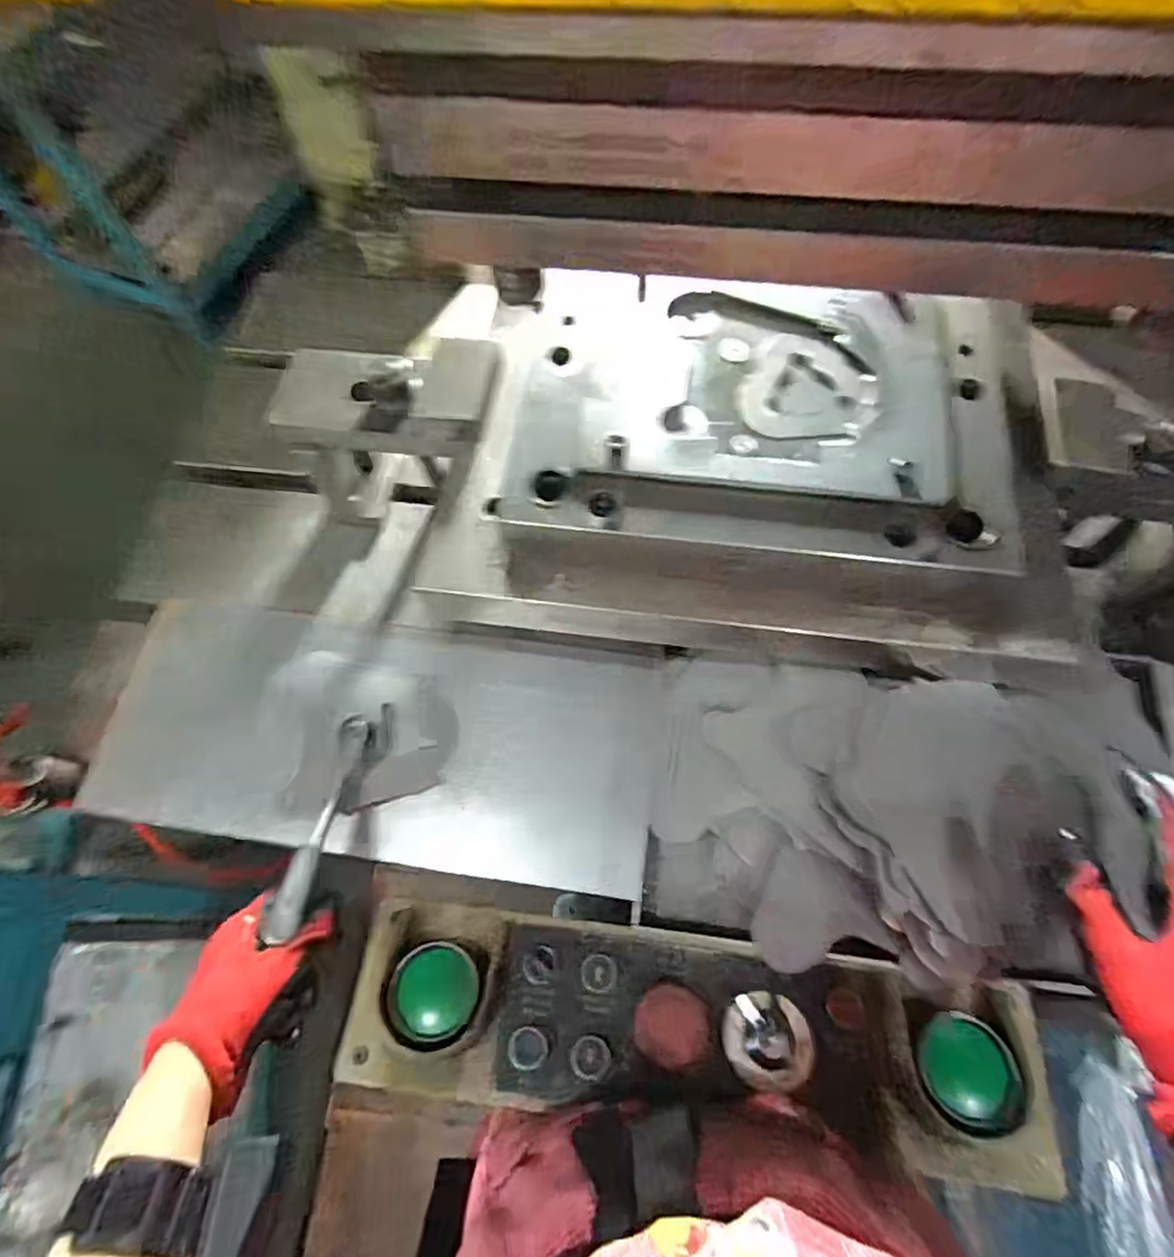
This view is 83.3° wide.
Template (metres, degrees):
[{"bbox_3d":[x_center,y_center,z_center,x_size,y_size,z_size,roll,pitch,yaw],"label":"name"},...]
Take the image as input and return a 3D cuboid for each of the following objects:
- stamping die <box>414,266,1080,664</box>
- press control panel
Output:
[{"bbox_3d":[0.106,-0.122,0.483,0.387,0.102,0.270,4,67,4],"label":"stamping die"},{"bbox_3d":[0.084,0.328,0.546,0.542,0.087,0.154,5,67,4],"label":"press control panel"}]

